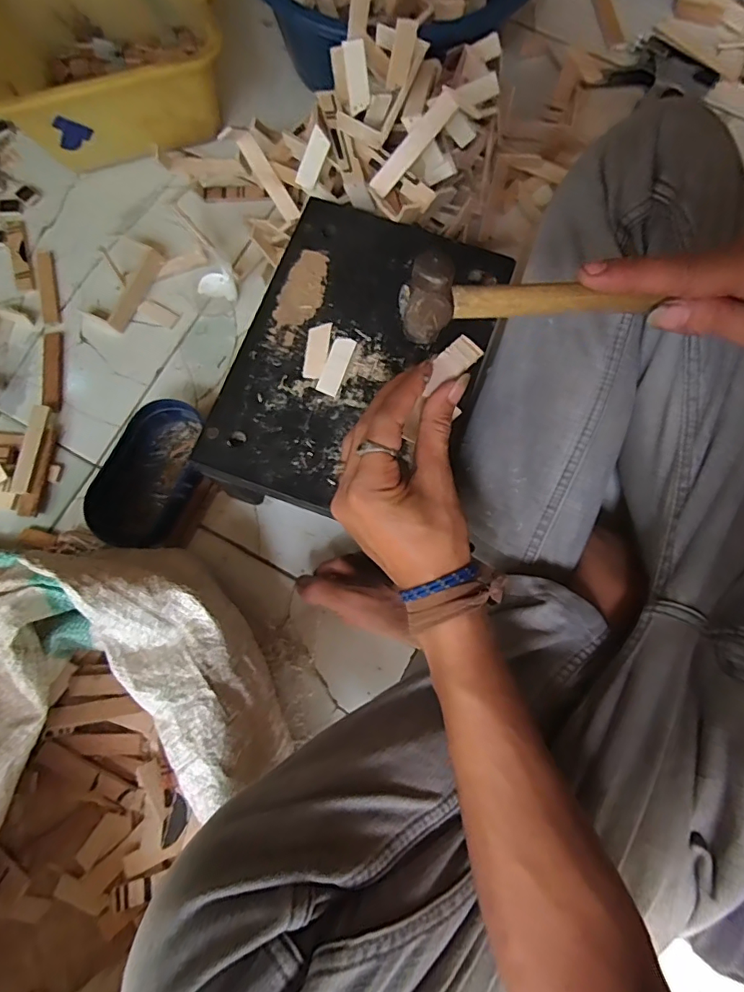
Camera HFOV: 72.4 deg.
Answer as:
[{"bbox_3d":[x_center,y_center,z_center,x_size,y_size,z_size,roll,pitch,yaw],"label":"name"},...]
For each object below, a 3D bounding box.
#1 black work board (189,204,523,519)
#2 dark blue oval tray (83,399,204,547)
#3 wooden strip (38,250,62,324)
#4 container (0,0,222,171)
[{"bbox_3d":[-0.009,-0.115,0.451,0.206,0.032,0.283,20,77,5],"label":"black work board"},{"bbox_3d":[-0.228,-0.022,0.532,0.100,0.045,0.155,30,78,7],"label":"dark blue oval tray"},{"bbox_3d":[-0.388,-0.251,0.611,0.018,0.008,0.099,-12,77,-3],"label":"wooden strip"},{"bbox_3d":[-0.310,-0.535,0.605,0.259,0.121,0.249,-13,77,-3],"label":"container"}]

